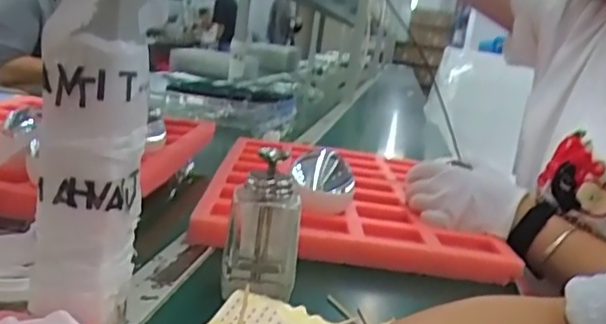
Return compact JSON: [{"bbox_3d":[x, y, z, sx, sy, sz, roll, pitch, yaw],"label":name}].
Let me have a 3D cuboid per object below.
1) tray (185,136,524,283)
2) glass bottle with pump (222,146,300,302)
[{"bbox_3d":[0.054,0.031,0.852,0.325,0.052,0.532,8,11,-1],"label":"tray"},{"bbox_3d":[-0.032,0.049,0.514,0.058,0.111,0.059,8,11,-5],"label":"glass bottle with pump"}]

